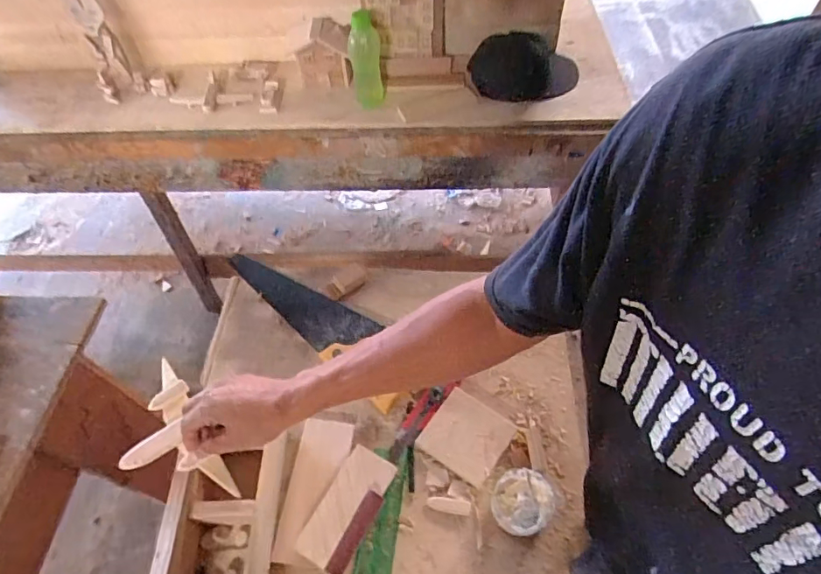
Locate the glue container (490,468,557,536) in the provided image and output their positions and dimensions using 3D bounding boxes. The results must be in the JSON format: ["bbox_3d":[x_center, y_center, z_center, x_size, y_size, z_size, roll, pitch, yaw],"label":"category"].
[{"bbox_3d":[0.131,0.249,0.580,0.066,0.039,0.066,-2,55,3],"label":"glue container"}]

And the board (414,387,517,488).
[{"bbox_3d":[0.074,0.191,0.642,0.094,0.014,0.095,29,62,22],"label":"board"}]

